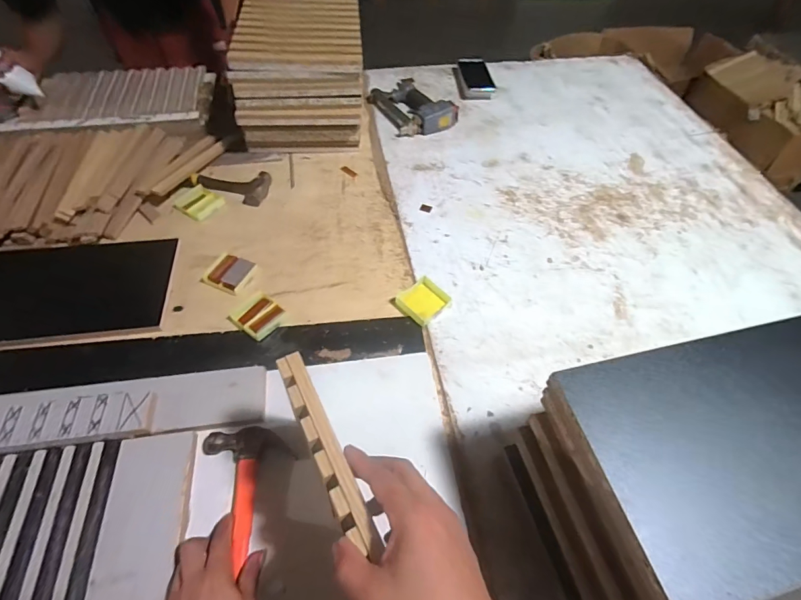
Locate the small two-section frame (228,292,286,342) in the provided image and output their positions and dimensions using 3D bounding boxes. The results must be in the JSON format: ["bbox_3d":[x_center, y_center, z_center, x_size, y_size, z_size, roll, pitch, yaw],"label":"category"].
[{"bbox_3d":[-0.215,0.025,0.625,0.066,0.006,0.063,33,61,18],"label":"small two-section frame"}]

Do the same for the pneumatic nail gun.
[{"bbox_3d":[0.022,-0.459,0.944,0.139,0.043,0.211,-24,60,-17],"label":"pneumatic nail gun"}]

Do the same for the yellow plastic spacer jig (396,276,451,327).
[{"bbox_3d":[0.037,0.001,0.658,0.073,0.015,0.063,-38,66,-24],"label":"yellow plastic spacer jig"}]

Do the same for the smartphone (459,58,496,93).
[{"bbox_3d":[0.196,-0.576,1.047,0.078,0.013,0.150,0,58,-8],"label":"smartphone"}]

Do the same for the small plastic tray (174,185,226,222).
[{"bbox_3d":[-0.375,-0.182,0.762,0.067,0.010,0.070,29,60,16],"label":"small plastic tray"}]

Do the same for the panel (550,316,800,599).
[{"bbox_3d":[0.330,0.106,0.342,0.355,0.016,0.178,-11,57,-9],"label":"panel"}]

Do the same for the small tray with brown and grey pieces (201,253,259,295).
[{"bbox_3d":[-0.279,-0.044,0.666,0.067,0.010,0.065,20,58,11],"label":"small tray with brown and grey pieces"}]

